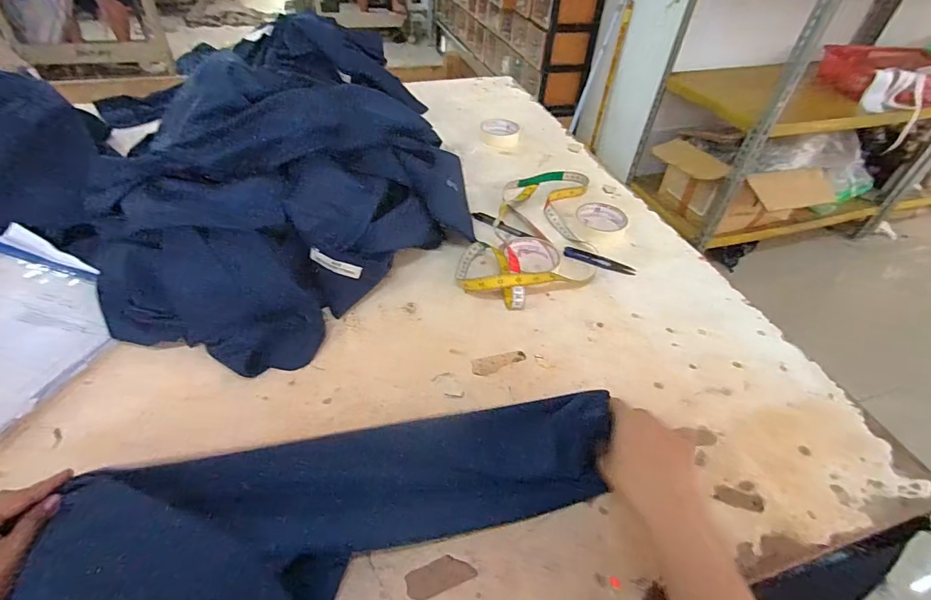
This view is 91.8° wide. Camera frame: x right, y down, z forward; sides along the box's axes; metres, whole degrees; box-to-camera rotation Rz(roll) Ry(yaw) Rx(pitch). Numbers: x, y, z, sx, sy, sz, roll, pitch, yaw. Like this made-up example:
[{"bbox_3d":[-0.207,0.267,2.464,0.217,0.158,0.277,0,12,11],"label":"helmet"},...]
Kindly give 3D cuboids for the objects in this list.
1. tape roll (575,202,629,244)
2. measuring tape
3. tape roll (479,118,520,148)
[{"bbox_3d":[0.219,-0.128,0.729,0.083,0.022,0.082,2,44,-2],"label":"tape roll"},{"bbox_3d":[0.122,-0.116,0.704,0.178,0.033,0.362,17,46,13],"label":"measuring tape"},{"bbox_3d":[0.073,-0.354,0.949,0.080,0.021,0.090,9,45,5],"label":"tape roll"}]

